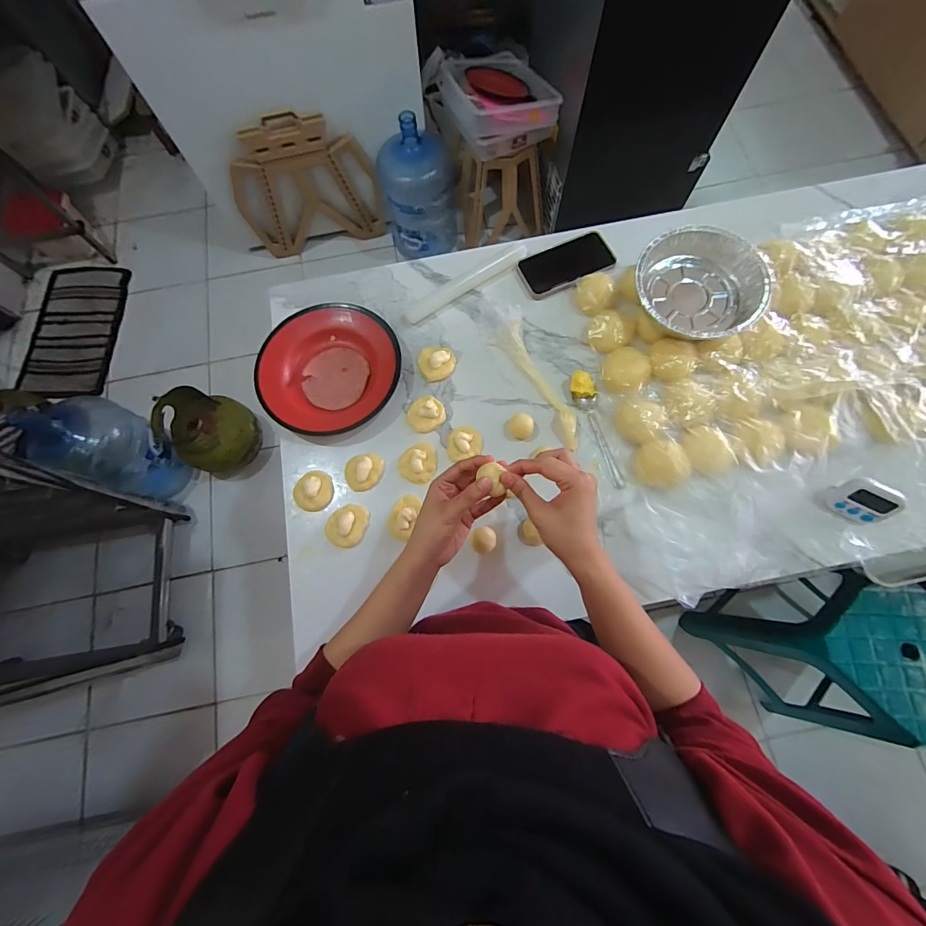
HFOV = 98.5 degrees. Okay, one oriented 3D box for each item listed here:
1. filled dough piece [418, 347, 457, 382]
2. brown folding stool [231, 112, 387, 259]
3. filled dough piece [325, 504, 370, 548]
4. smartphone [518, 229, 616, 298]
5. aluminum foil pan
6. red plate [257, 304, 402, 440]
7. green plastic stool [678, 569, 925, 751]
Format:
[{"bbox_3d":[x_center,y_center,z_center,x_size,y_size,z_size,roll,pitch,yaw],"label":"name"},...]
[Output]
[{"bbox_3d":[-0.039,-0.149,0.603,0.055,0.011,0.052,-1,74,2],"label":"filled dough piece"},{"bbox_3d":[-0.573,-0.988,1.484,0.519,0.470,0.066,-15,74,-2],"label":"brown folding stool"},{"bbox_3d":[-0.158,0.083,0.543,0.053,0.014,0.059,23,76,8],"label":"filled dough piece"},{"bbox_3d":[0.165,-0.318,0.639,0.148,0.013,0.078,-24,75,-5],"label":"smartphone"},{"bbox_3d":[0.330,-0.244,0.568,0.170,0.051,0.173,-1,74,2],"label":"aluminum foil pan"},{"bbox_3d":[-0.200,-0.143,0.595,0.194,0.035,0.200,-1,74,2],"label":"red plate"},{"bbox_3d":[0.871,0.439,1.000,0.319,0.432,0.291,41,79,12],"label":"green plastic stool"}]

